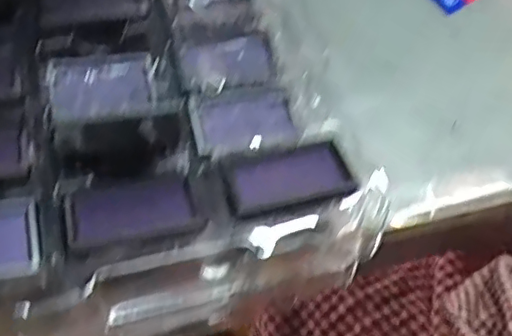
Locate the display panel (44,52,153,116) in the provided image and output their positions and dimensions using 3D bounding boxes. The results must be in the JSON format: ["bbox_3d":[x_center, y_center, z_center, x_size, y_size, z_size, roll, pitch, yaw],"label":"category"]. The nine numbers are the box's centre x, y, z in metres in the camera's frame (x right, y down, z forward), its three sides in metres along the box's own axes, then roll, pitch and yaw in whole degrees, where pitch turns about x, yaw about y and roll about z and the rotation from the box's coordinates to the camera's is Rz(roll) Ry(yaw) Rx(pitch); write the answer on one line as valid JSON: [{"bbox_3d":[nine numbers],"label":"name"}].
[{"bbox_3d":[-0.067,-0.036,0.246,0.042,0.004,0.024,-5,91,-20],"label":"display panel"}]

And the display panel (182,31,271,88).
[{"bbox_3d":[-0.013,-0.046,0.249,0.040,0.006,0.027,-13,62,-9],"label":"display panel"}]

